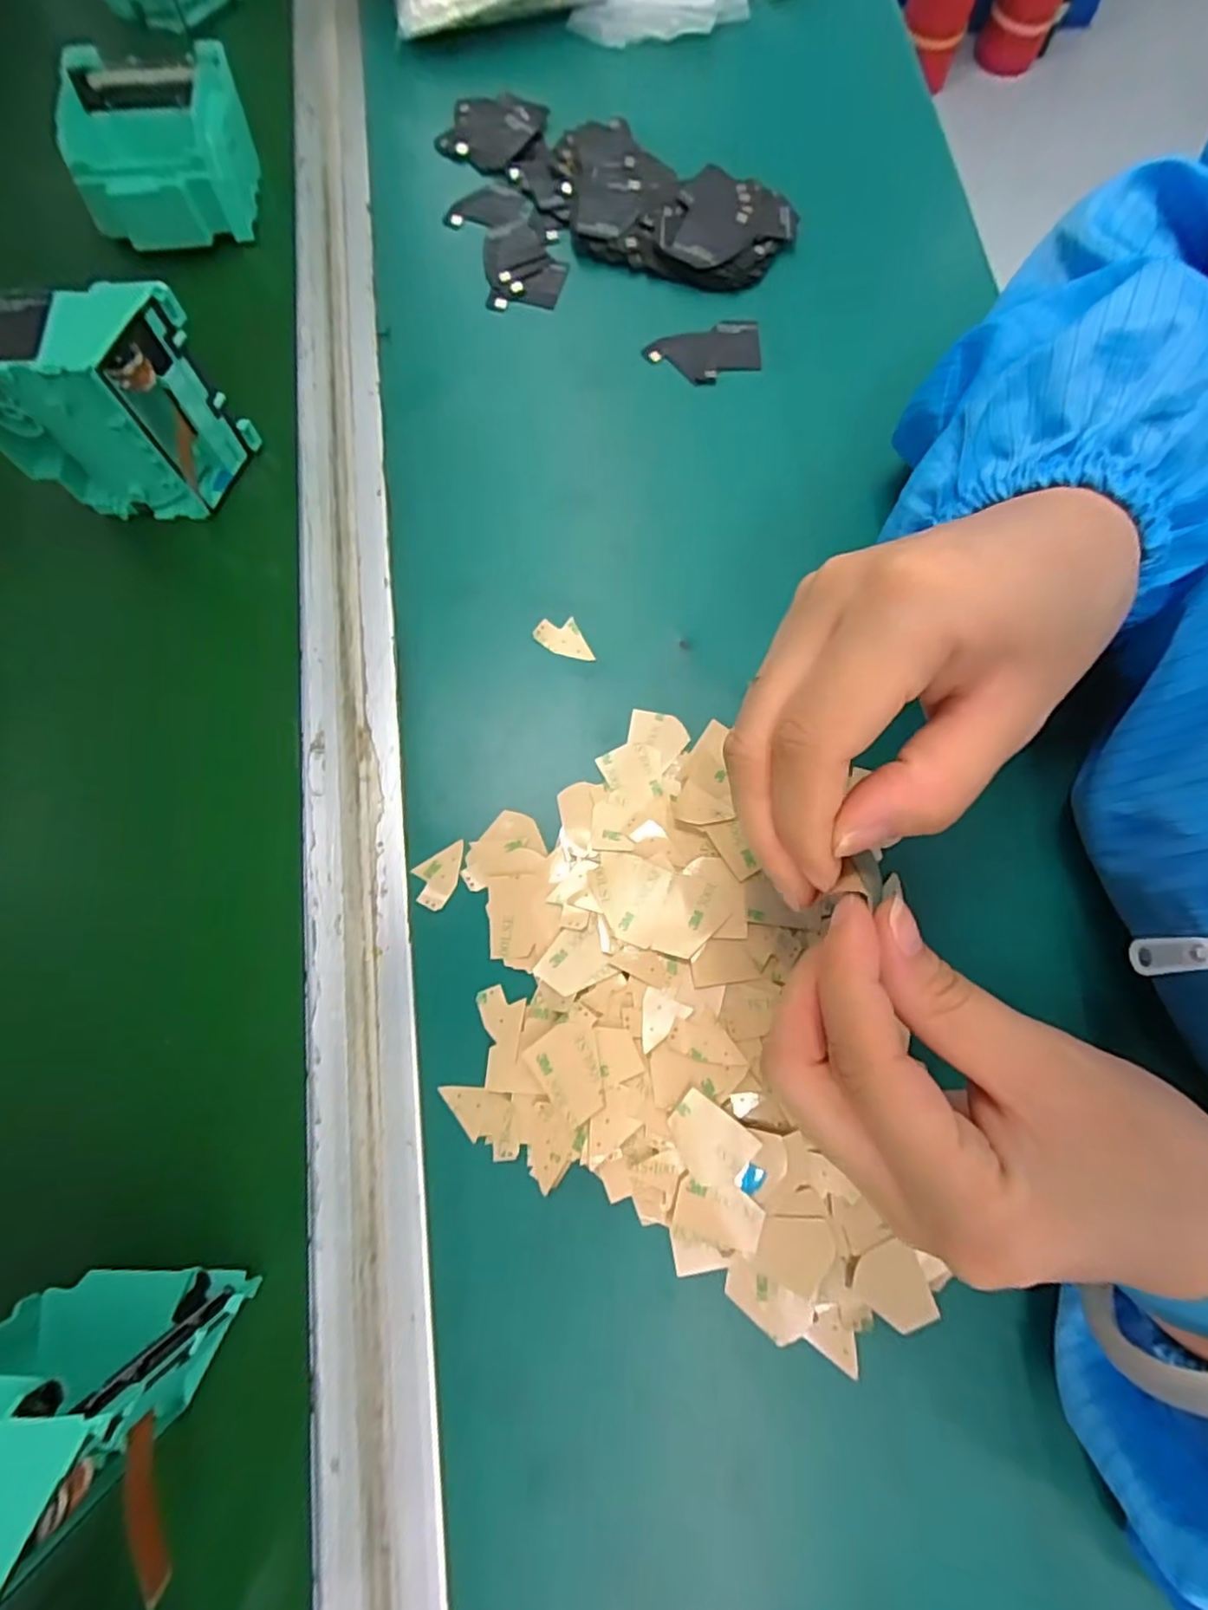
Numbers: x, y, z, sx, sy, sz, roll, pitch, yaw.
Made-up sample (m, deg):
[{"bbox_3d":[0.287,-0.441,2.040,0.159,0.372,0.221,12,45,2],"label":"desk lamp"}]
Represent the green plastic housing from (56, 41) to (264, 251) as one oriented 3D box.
[{"bbox_3d":[-0.210,-0.314,0.317,0.072,0.038,0.078,-4,76,-1],"label":"green plastic housing"}]

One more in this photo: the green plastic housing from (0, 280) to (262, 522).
[{"bbox_3d":[-0.192,-0.152,0.256,0.079,0.075,0.035,-4,76,-1],"label":"green plastic housing"}]

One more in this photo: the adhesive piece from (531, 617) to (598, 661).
[{"bbox_3d":[-0.016,-0.069,0.272,0.026,0.004,0.015,13,76,4],"label":"adhesive piece"}]

